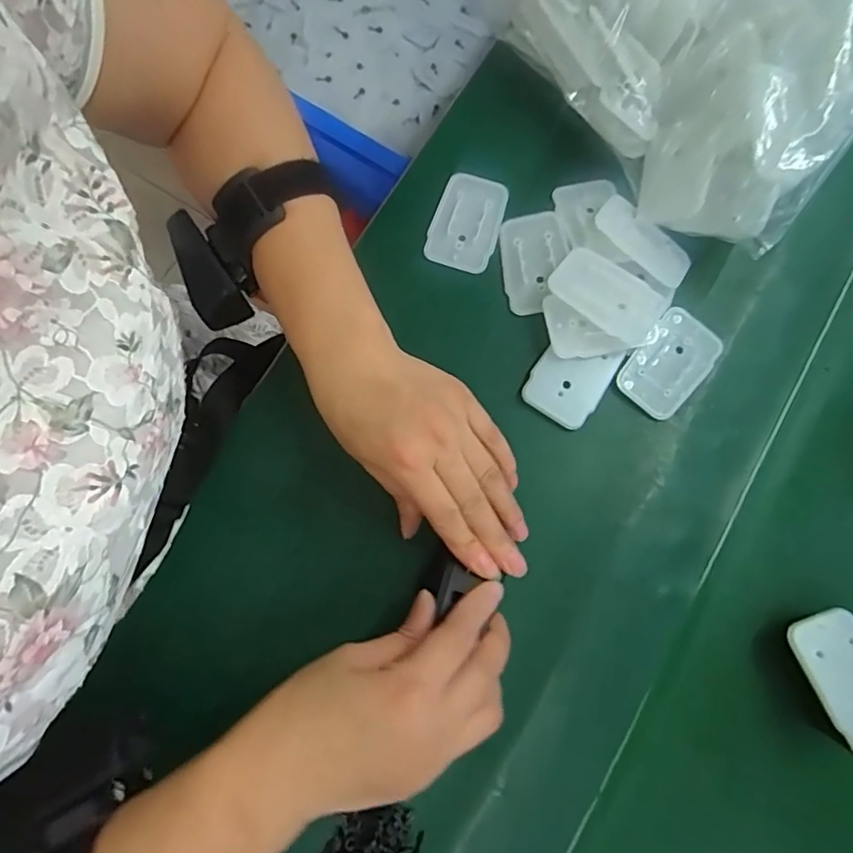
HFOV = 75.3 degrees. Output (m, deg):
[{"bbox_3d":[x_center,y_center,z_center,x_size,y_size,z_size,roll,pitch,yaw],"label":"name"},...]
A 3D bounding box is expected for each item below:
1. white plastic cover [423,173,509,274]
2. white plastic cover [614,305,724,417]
[{"bbox_3d":[0.028,-0.139,0.372,0.044,0.008,0.067,19,80,3],"label":"white plastic cover"},{"bbox_3d":[0.153,-0.040,0.347,0.043,0.010,0.066,40,81,7],"label":"white plastic cover"}]

